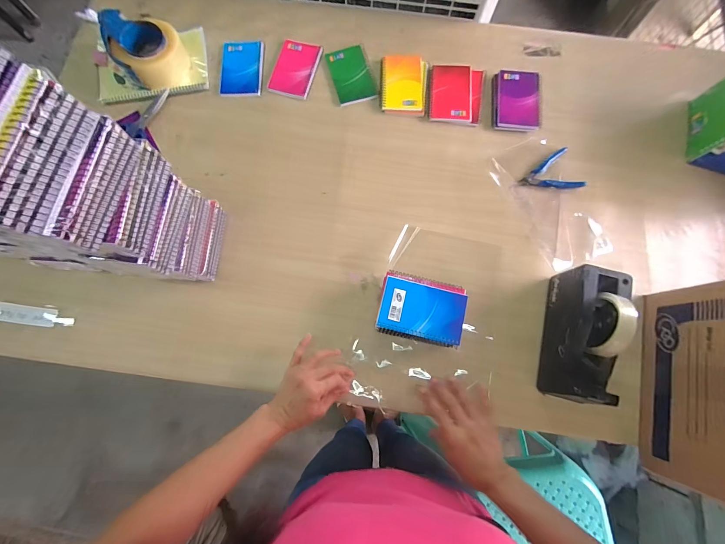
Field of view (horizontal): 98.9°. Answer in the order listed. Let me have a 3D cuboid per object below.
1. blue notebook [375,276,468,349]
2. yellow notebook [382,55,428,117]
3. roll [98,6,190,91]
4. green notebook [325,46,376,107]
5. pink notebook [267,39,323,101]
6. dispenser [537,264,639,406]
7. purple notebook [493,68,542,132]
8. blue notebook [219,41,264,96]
[{"bbox_3d":[0.092,0.063,0.483,0.126,0.014,0.085,13,77,3],"label":"blue notebook"},{"bbox_3d":[0.085,-0.383,0.634,0.091,0.008,0.135,5,76,1],"label":"yellow notebook"},{"bbox_3d":[-0.426,-0.445,0.615,0.126,0.067,0.163,-34,79,-8],"label":"roll"},{"bbox_3d":[-0.023,-0.410,0.642,0.079,0.004,0.137,-13,77,-3],"label":"green notebook"},{"bbox_3d":[-0.139,-0.427,0.648,0.085,0.004,0.133,15,77,3],"label":"pink notebook"},{"bbox_3d":[0.340,0.095,0.471,0.075,0.123,0.196,14,77,3],"label":"dispenser"},{"bbox_3d":[0.314,-0.350,0.627,0.094,0.012,0.131,4,76,1],"label":"purple notebook"},{"bbox_3d":[-0.251,-0.425,0.646,0.088,0.006,0.131,0,76,0],"label":"blue notebook"}]

